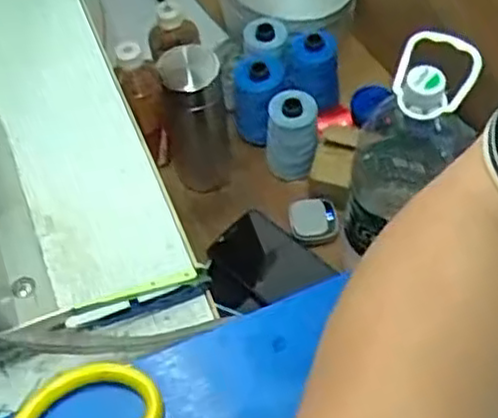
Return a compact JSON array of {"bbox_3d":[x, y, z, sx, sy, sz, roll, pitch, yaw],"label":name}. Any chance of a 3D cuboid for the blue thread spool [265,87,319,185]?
[{"bbox_3d":[0.054,-0.091,0.909,0.059,0.113,0.054,-2,57,2],"label":"blue thread spool"}]

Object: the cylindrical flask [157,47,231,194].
[{"bbox_3d":[-0.062,-0.105,0.870,0.070,0.196,0.067,-2,57,2],"label":"cylindrical flask"}]

